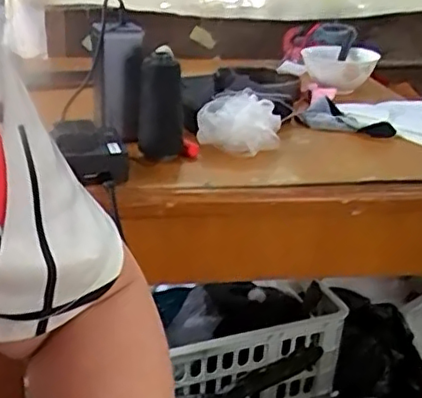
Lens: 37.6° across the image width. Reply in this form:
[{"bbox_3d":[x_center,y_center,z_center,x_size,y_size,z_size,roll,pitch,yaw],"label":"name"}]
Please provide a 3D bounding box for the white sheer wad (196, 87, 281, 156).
[{"bbox_3d":[0.033,-0.092,0.727,0.094,0.055,0.076,4,24,3],"label":"white sheer wad"}]

